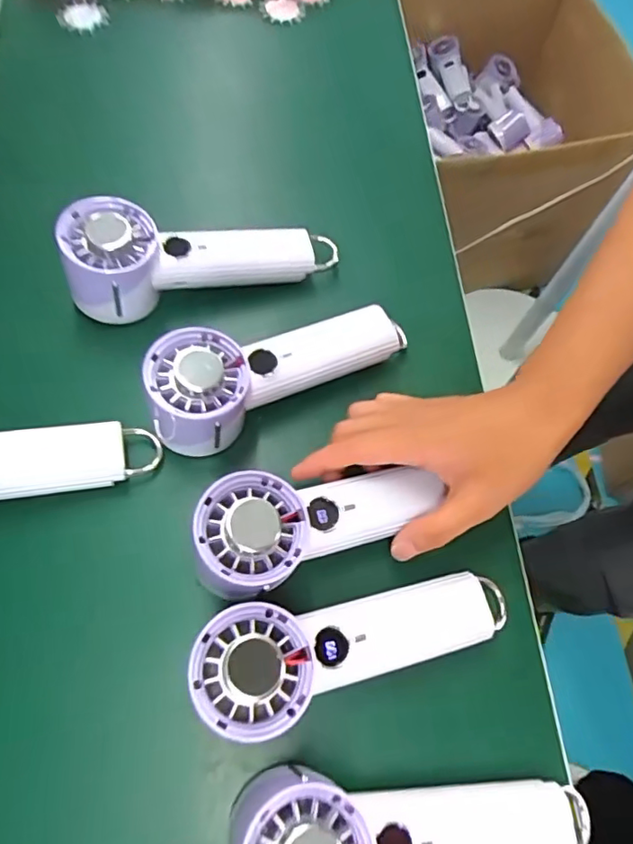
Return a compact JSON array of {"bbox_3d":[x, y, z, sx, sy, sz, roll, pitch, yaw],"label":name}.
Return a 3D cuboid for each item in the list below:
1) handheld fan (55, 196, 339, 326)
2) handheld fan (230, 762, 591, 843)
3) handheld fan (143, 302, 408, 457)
[{"bbox_3d":[-0.083,-0.123,0.433,0.202,0.063,0.060,-9,67,-21],"label":"handheld fan"},{"bbox_3d":[0.052,0.211,0.297,0.196,0.046,0.071,7,66,-19],"label":"handheld fan"},{"bbox_3d":[-0.022,-0.037,0.382,0.177,0.056,0.064,-18,69,-11],"label":"handheld fan"}]

